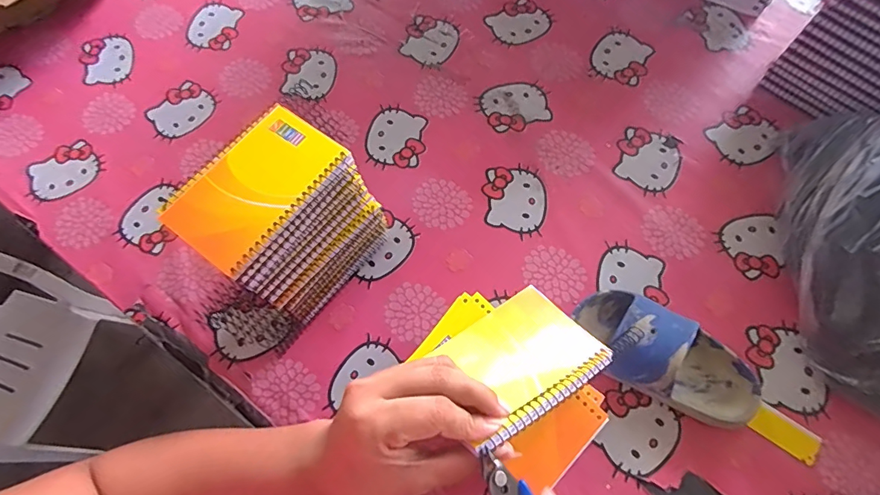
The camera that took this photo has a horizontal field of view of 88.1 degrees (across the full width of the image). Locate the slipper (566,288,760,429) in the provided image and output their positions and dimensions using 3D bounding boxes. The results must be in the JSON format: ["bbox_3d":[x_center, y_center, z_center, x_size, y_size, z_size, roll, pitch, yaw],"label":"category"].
[{"bbox_3d":[0.213,0.101,0.426,0.172,0.059,0.079,26,71,11],"label":"slipper"}]

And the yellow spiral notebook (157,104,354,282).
[{"bbox_3d":[-0.143,-0.049,0.357,0.082,0.012,0.130,35,73,14],"label":"yellow spiral notebook"}]

